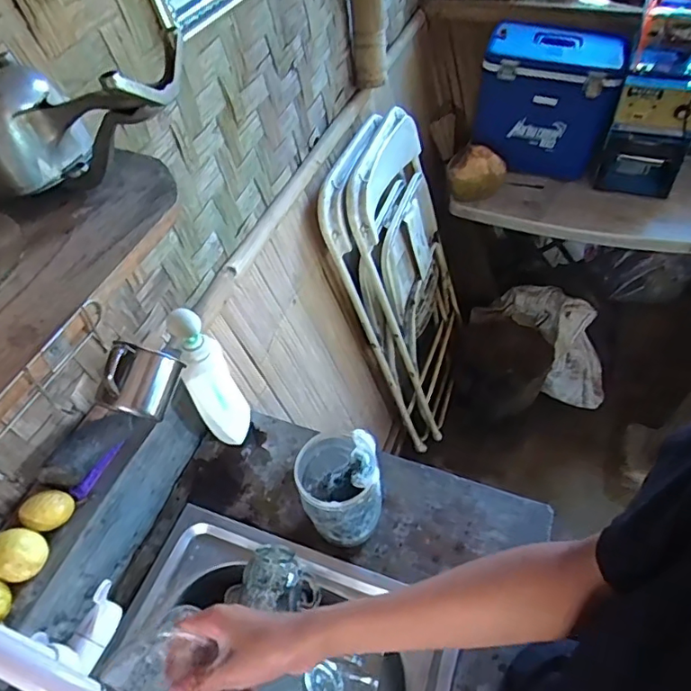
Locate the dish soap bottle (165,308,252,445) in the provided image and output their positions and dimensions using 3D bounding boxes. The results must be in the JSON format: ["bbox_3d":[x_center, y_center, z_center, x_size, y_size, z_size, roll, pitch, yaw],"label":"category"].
[{"bbox_3d":[-0.183,0.055,0.746,0.068,0.228,0.062,-22,54,-14],"label":"dish soap bottle"}]

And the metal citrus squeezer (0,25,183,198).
[{"bbox_3d":[-0.237,-0.205,0.479,0.232,0.114,0.120,-4,49,22],"label":"metal citrus squeezer"}]

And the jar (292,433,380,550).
[{"bbox_3d":[-0.012,0.185,0.688,0.093,0.151,0.116,-18,53,-11],"label":"jar"}]

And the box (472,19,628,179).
[{"bbox_3d":[0.569,-0.709,1.545,0.374,0.324,0.221,18,54,16],"label":"box"}]

